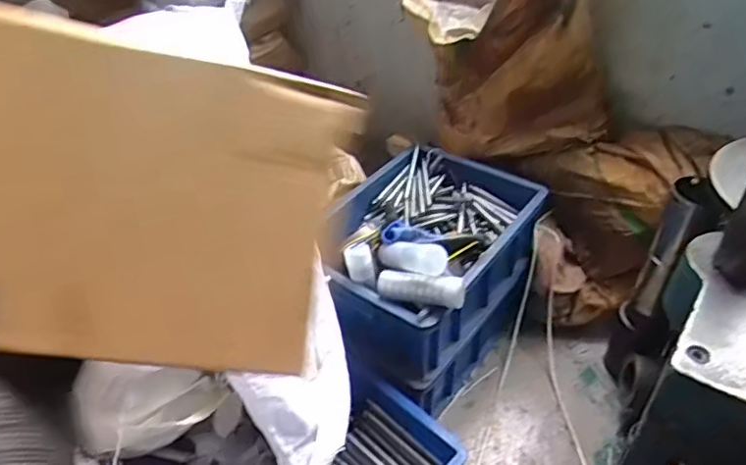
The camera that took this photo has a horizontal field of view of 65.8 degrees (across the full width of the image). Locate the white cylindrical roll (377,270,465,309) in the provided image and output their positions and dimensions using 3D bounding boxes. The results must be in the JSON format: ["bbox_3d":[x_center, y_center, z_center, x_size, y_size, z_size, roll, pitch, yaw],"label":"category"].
[{"bbox_3d":[0.070,0.076,0.829,0.126,0.040,0.042,14,42,17],"label":"white cylindrical roll"}]

